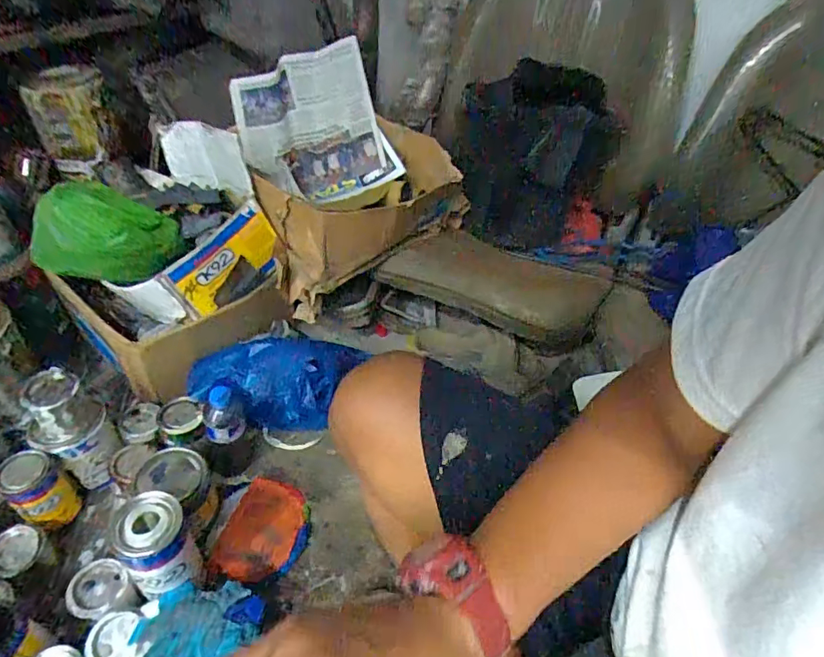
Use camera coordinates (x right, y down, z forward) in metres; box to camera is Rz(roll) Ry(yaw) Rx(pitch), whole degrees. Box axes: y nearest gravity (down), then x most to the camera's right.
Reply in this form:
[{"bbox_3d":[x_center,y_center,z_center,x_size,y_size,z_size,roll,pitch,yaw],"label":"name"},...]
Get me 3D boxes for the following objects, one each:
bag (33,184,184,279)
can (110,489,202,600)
[{"bbox_3d":[-0.526,-0.163,0.869,0.242,0.141,0.108,-3,44,-9],"label":"bag"},{"bbox_3d":[-0.336,0.285,0.678,0.078,0.131,0.083,3,43,-3],"label":"can"}]

